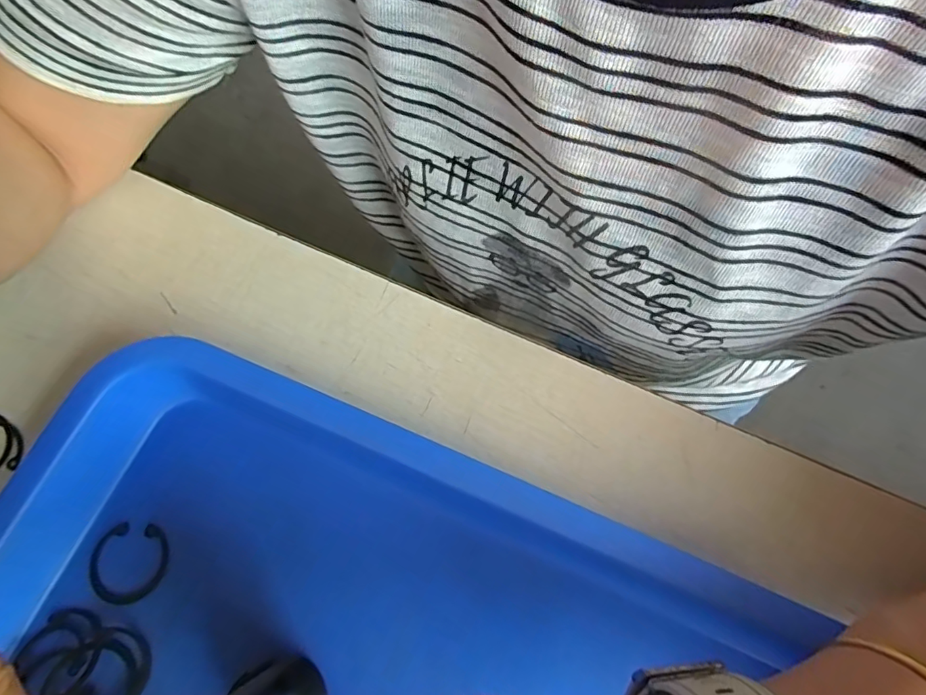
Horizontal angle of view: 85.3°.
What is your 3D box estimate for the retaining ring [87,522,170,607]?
[{"bbox_3d":[-0.156,0.100,0.234,0.036,0.004,0.035,2,72,2],"label":"retaining ring"}]

